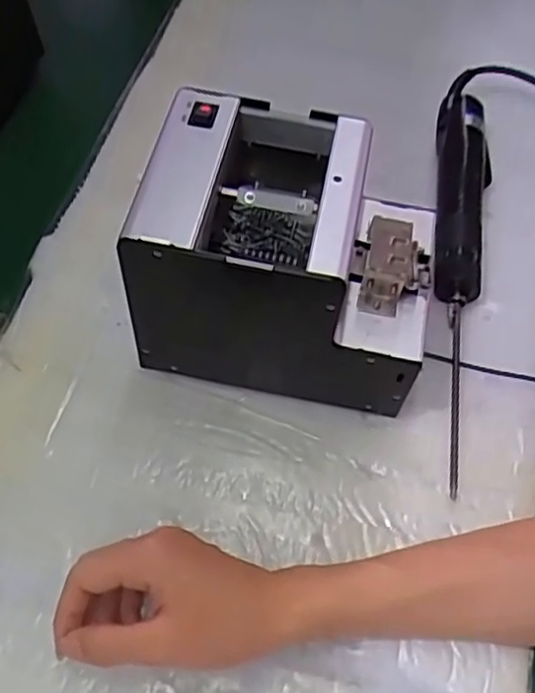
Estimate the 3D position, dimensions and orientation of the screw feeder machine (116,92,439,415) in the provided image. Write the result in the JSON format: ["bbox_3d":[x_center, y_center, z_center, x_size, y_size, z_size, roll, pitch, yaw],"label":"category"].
[{"bbox_3d":[0.016,-0.055,0.453,0.177,0.148,0.128,11,59,6],"label":"screw feeder machine"}]

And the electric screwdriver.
[{"bbox_3d":[0.140,-0.066,0.516,0.046,0.048,0.342,10,59,5],"label":"electric screwdriver"}]

